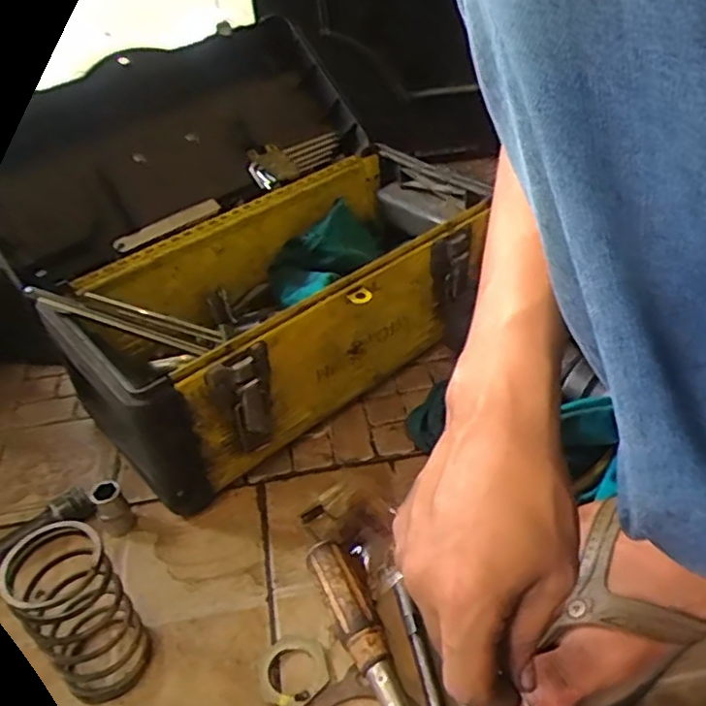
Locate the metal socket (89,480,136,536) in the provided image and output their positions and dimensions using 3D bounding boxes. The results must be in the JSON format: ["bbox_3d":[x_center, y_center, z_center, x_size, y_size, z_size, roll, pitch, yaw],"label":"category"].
[{"bbox_3d":[-0.169,0.109,0.462,0.022,0.042,0.018,-27,44,-24],"label":"metal socket"}]

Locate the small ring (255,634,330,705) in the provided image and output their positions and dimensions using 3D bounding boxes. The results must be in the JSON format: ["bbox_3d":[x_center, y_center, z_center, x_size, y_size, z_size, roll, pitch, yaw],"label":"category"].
[{"bbox_3d":[-0.036,0.186,0.388,0.043,0.007,0.042,-4,40,3],"label":"small ring"}]

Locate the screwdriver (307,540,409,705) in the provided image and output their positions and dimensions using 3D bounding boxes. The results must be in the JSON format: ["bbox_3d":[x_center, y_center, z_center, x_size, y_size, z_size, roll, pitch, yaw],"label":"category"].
[{"bbox_3d":[0.021,0.188,0.358,0.022,0.028,0.195,-20,41,-16],"label":"screwdriver"}]

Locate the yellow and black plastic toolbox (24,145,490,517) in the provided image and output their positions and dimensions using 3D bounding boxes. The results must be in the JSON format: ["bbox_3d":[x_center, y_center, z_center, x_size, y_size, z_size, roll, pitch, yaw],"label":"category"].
[{"bbox_3d":[-0.054,-0.042,0.563,0.353,0.130,0.196,-32,46,-28],"label":"yellow and black plastic toolbox"}]

